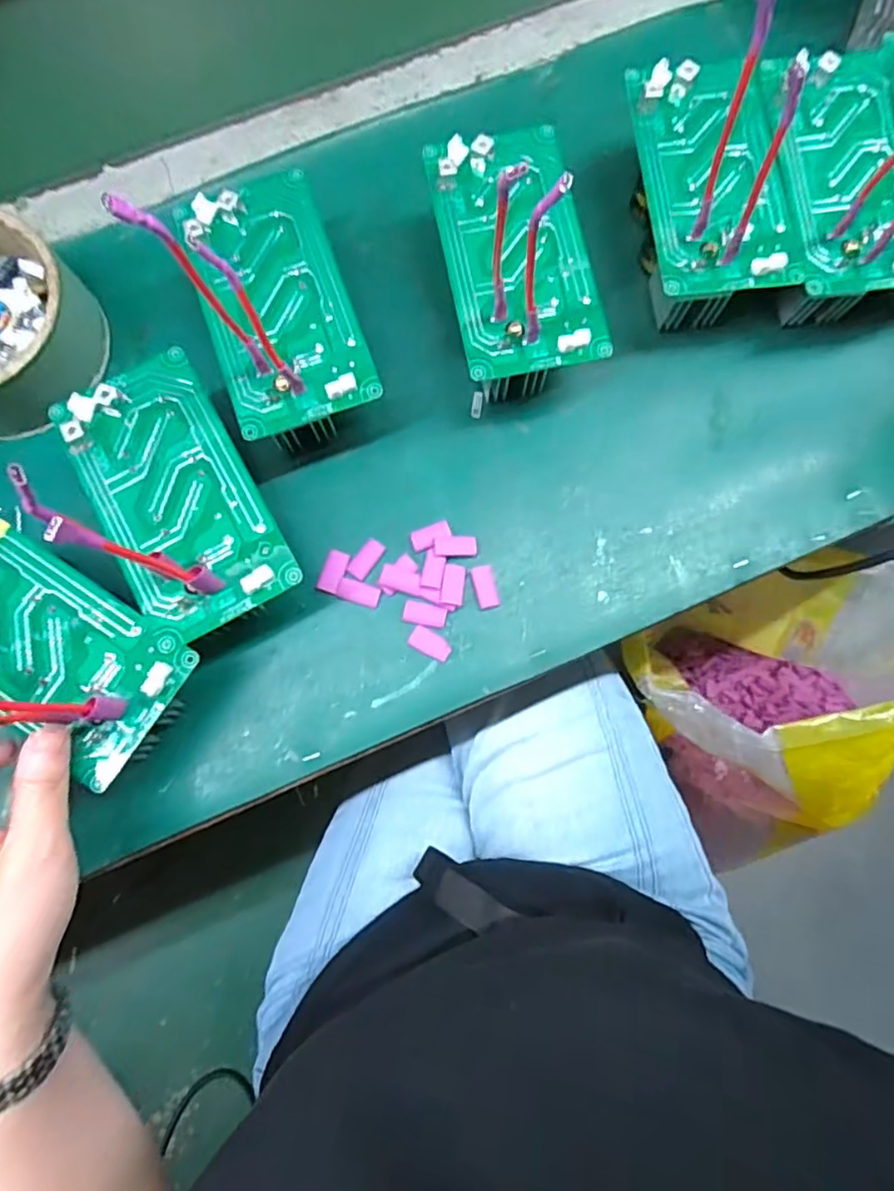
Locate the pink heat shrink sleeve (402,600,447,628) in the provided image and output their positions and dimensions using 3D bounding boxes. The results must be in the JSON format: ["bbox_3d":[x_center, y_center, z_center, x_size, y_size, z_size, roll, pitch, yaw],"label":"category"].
[{"bbox_3d":[-0.013,0.011,0.353,0.025,0.004,0.012,15,79,3],"label":"pink heat shrink sleeve"}]

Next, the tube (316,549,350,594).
[{"bbox_3d":[-0.068,-0.014,0.360,0.013,0.005,0.025,17,80,4],"label":"tube"}]

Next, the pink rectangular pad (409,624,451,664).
[{"bbox_3d":[-0.010,0.028,0.351,0.024,0.004,0.013,29,81,6],"label":"pink rectangular pad"}]

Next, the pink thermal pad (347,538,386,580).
[{"bbox_3d":[-0.049,-0.022,0.363,0.011,0.005,0.025,36,81,7],"label":"pink thermal pad"}]

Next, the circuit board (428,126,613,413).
[{"bbox_3d":[0.039,-0.194,0.364,0.081,0.065,0.152,-11,79,-2],"label":"circuit board"}]

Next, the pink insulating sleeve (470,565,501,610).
[{"bbox_3d":[0.023,-0.005,0.356,0.013,0.004,0.026,-12,79,-2],"label":"pink insulating sleeve"}]

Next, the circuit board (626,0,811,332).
[{"bbox_3d":[0.160,-0.250,0.333,0.091,0.140,0.151,-6,79,-1],"label":"circuit board"}]

